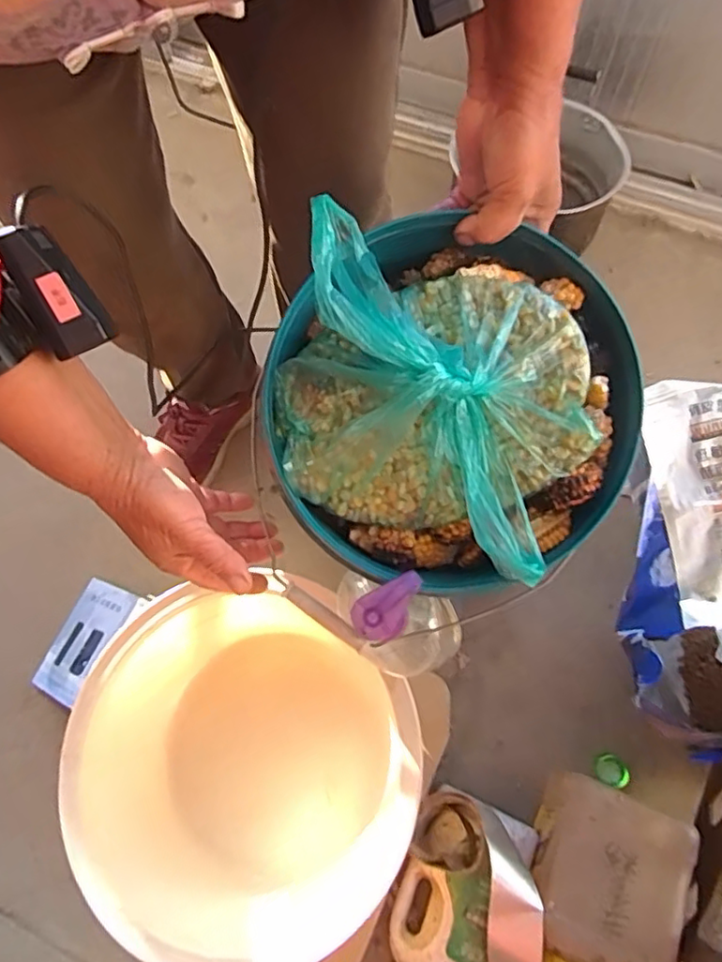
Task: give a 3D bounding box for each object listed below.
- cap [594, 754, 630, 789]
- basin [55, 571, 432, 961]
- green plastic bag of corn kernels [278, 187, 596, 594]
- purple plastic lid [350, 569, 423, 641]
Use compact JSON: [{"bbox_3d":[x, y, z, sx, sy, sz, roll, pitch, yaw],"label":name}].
[{"bbox_3d":[0.301,0.350,0.730,0.036,0.011,0.036,-1,67,3],"label":"cap"},{"bbox_3d":[-0.126,0.289,0.634,0.318,0.167,0.340,-39,65,-16],"label":"basin"},{"bbox_3d":[0.048,-0.061,0.388,0.199,0.123,0.167,21,70,11],"label":"green plastic bag of corn kernels"},{"bbox_3d":[0.020,0.084,0.397,0.051,0.013,0.031,-27,62,-10],"label":"purple plastic lid"}]

